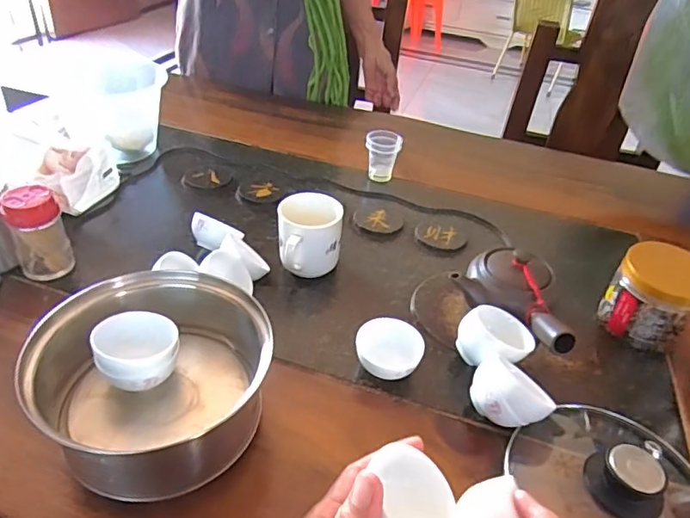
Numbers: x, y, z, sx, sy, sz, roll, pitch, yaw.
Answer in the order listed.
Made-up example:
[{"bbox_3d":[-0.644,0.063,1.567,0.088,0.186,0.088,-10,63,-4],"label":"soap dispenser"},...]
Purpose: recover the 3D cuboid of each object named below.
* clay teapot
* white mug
[{"bbox_3d":[0.184,0.045,0.536,0.096,0.061,0.136,-26,48,-35],"label":"clay teapot"},{"bbox_3d":[-0.040,-0.024,0.593,0.072,0.078,0.065,-2,39,-11],"label":"white mug"}]

